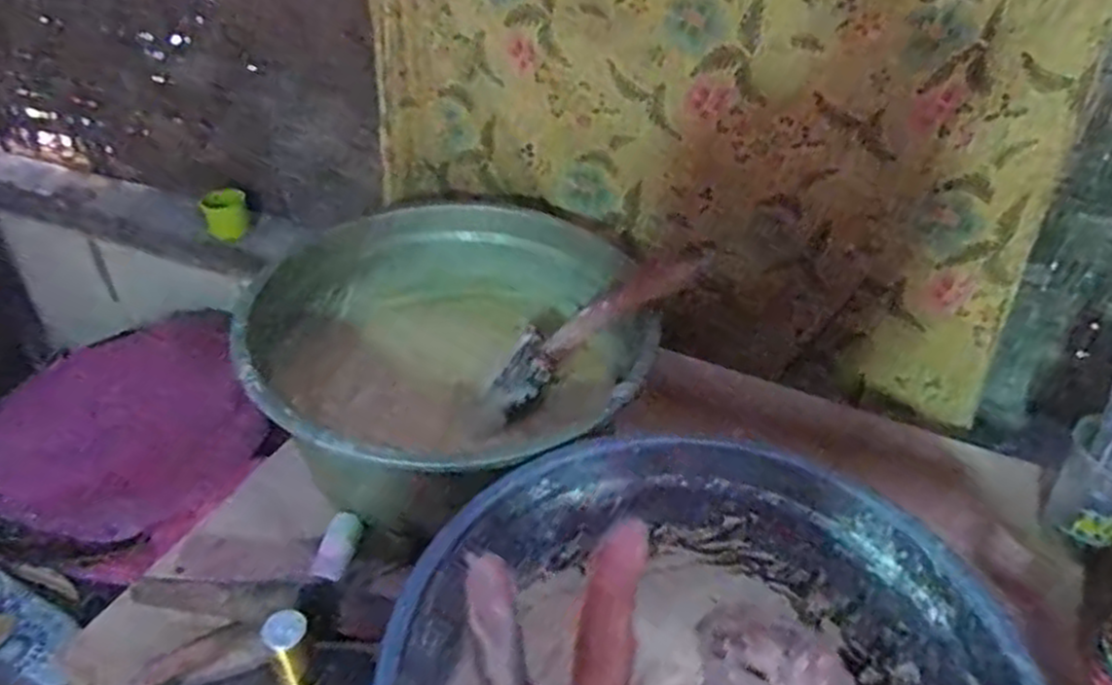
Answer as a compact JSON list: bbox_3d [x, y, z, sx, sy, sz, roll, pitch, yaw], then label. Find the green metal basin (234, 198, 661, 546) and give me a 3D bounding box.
[{"bbox_3d":[-0.110,0.005,0.863,0.401,0.161,0.337,-19,41,-20],"label":"green metal basin"}]

